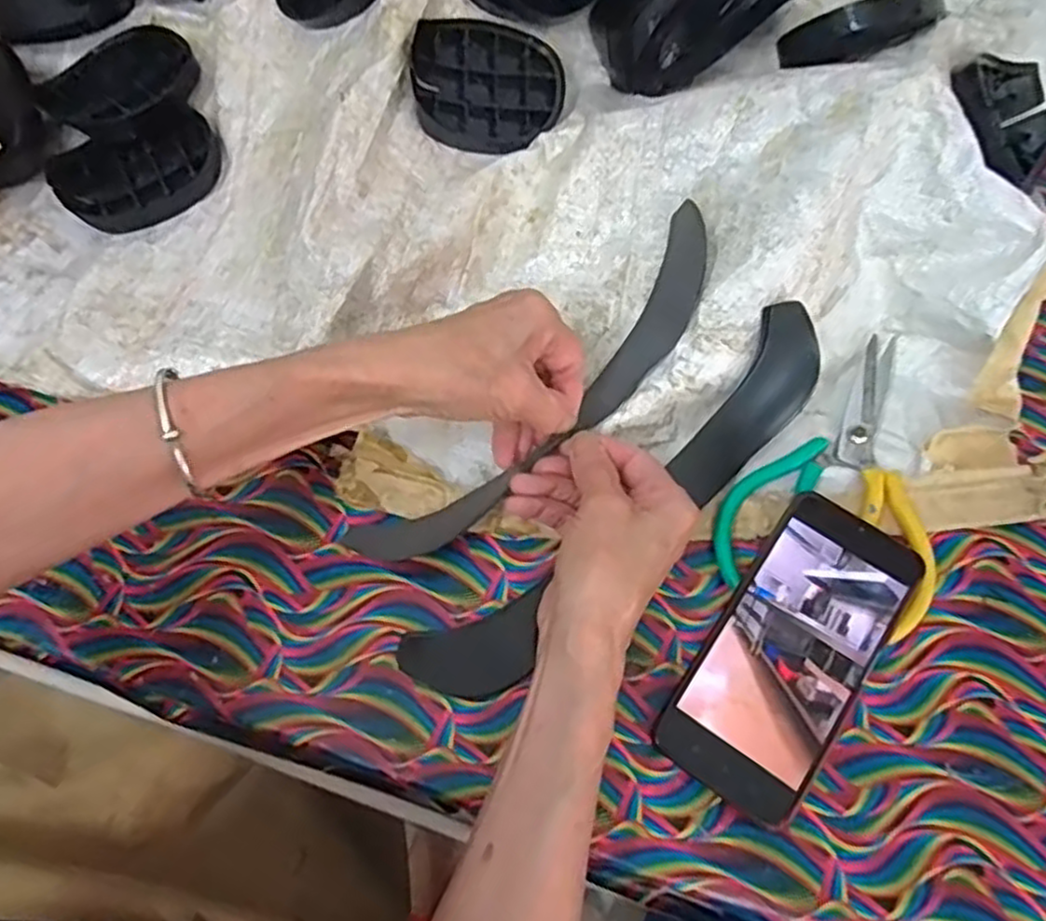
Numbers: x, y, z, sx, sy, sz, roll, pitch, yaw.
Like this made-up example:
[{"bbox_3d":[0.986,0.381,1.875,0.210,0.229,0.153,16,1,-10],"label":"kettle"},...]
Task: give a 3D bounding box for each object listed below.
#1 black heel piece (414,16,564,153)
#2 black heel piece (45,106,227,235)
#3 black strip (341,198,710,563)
[{"bbox_3d":[-0.025,-0.259,0.508,0.109,0.035,0.089,-2,87,-18],"label":"black heel piece"},{"bbox_3d":[-0.275,-0.208,0.531,0.113,0.020,0.073,-29,68,-13],"label":"black heel piece"},{"bbox_3d":[0.018,-0.036,0.434,0.283,0.030,0.055,-44,71,-4],"label":"black strip"}]

